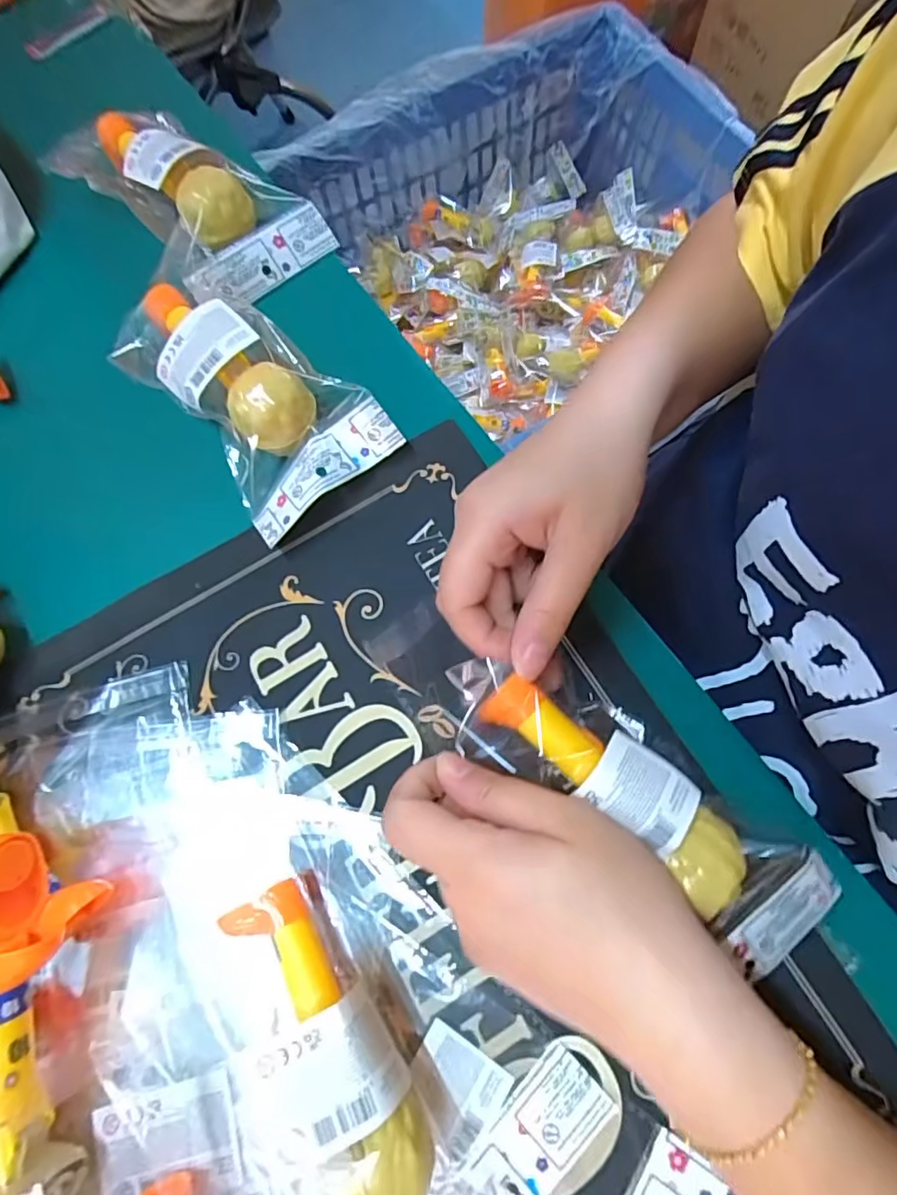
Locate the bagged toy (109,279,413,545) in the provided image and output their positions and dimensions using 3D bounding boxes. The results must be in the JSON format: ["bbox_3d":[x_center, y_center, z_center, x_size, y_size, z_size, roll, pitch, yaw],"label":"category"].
[{"bbox_3d":[-0.114,-0.118,0.311,0.086,0.046,0.166,-40,75,-9],"label":"bagged toy"}]

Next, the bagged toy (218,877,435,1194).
[{"bbox_3d":[-0.048,0.173,0.219,0.046,0.045,0.115,-28,74,-6],"label":"bagged toy"}]

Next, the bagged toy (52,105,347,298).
[{"bbox_3d":[-0.171,-0.261,0.354,0.180,0.047,0.091,41,79,13],"label":"bagged toy"}]

